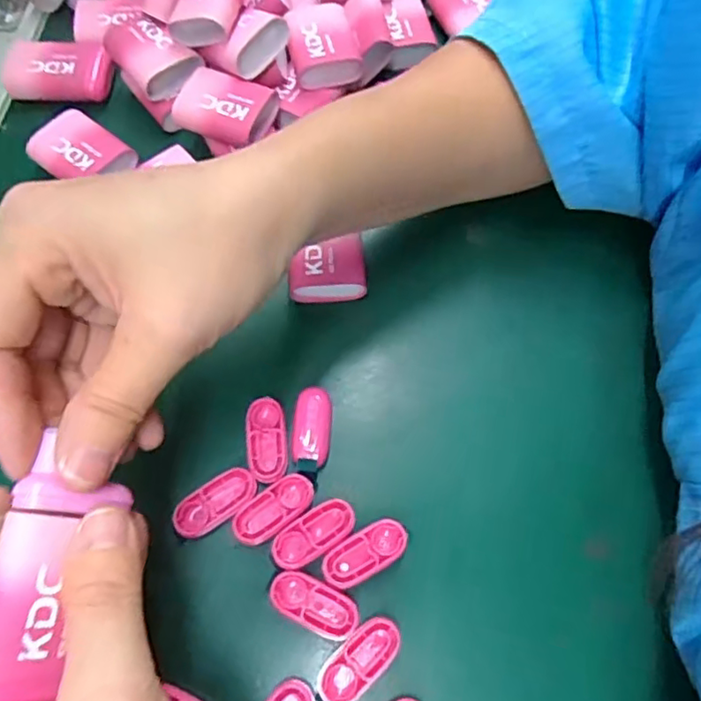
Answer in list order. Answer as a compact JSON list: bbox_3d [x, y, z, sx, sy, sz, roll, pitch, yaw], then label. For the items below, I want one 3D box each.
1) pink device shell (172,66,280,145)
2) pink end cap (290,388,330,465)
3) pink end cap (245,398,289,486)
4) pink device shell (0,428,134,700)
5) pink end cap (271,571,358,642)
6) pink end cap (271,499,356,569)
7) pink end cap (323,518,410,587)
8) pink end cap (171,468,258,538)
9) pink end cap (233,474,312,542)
[{"bbox_3d":[-0.061,-0.117,0.297,0.043,0.018,0.031,15,67,6],"label":"pink device shell"},{"bbox_3d":[-0.016,0.030,0.249,0.016,0.004,0.032,3,66,1],"label":"pink end cap"},{"bbox_3d":[-0.034,0.036,0.248,0.016,0.004,0.034,-8,66,-4],"label":"pink end cap"},{"bbox_3d":[-0.086,0.062,0.168,0.025,0.018,0.058,26,66,-24],"label":"pink device shell"},{"bbox_3d":[-0.013,0.094,0.225,0.033,0.005,0.016,22,68,9],"label":"pink end cap"},{"bbox_3d":[-0.014,0.070,0.232,0.034,0.004,0.015,-30,70,-13],"label":"pink end cap"},{"bbox_3d":[0.006,0.076,0.231,0.034,0.004,0.015,-29,69,-12],"label":"pink end cap"},{"bbox_3d":[-0.053,0.059,0.237,0.034,0.004,0.016,-35,71,-14],"label":"pink end cap"},{"bbox_3d":[-0.030,0.062,0.237,0.034,0.004,0.015,-35,71,-15],"label":"pink end cap"}]

